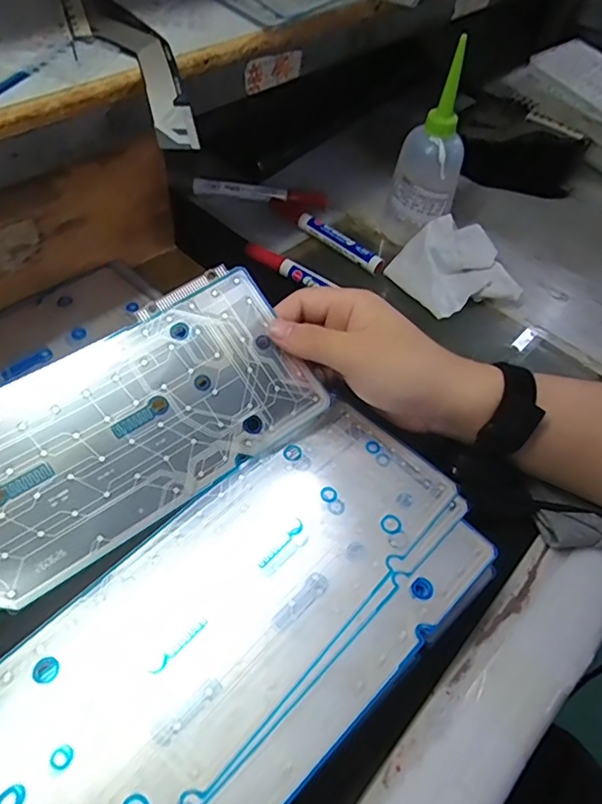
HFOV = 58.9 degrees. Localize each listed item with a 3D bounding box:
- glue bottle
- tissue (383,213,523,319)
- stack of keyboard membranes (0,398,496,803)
[{"bbox_3d":[0.119,-0.220,0.487,0.055,0.164,0.047,-18,56,-17],"label":"glue bottle"},{"bbox_3d":[0.145,-0.124,0.498,0.114,0.043,0.090,-16,56,-16],"label":"tissue"},{"bbox_3d":[-0.033,0.117,0.271,0.297,0.009,0.140,-35,62,-26],"label":"stack of keyboard membranes"}]

